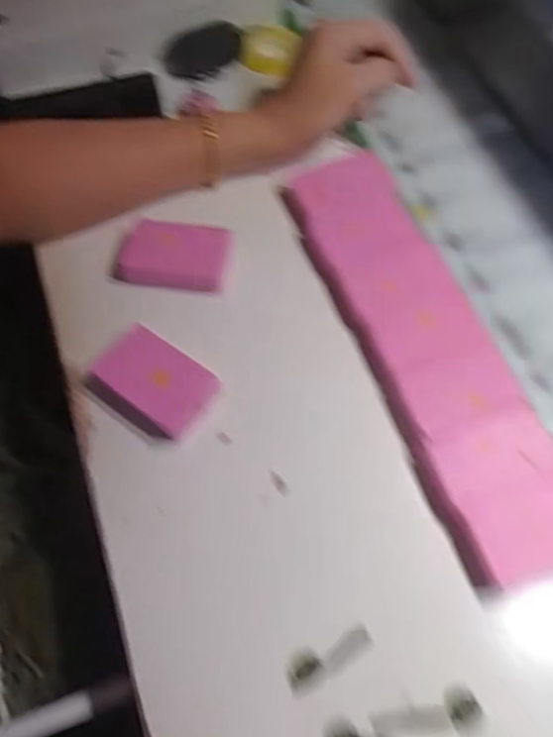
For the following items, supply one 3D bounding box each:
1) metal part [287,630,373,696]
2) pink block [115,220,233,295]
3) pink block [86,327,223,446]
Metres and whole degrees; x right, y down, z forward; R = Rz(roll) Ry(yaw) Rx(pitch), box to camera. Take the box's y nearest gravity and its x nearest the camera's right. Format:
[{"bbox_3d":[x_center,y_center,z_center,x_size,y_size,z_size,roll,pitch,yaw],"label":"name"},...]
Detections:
[{"bbox_3d":[0.027,0.150,0.305,0.046,0.008,0.017,-27,67,-15],"label":"metal part"},{"bbox_3d":[-0.071,-0.079,0.410,0.076,0.025,0.042,8,63,2],"label":"pink block"},{"bbox_3d":[-0.076,0.010,0.368,0.072,0.025,0.047,33,66,14],"label":"pink block"}]

